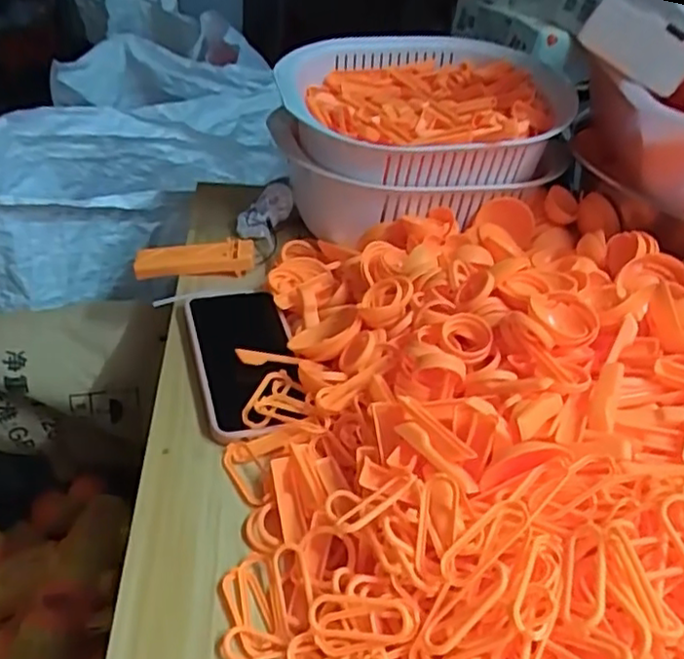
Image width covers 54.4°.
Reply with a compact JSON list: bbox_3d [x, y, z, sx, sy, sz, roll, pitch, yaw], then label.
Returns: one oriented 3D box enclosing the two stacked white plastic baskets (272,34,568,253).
[{"bbox_3d":[0.078,-0.191,0.684,0.281,0.148,0.220,-9,40,-20],"label":"two stacked white plastic baskets"}]

